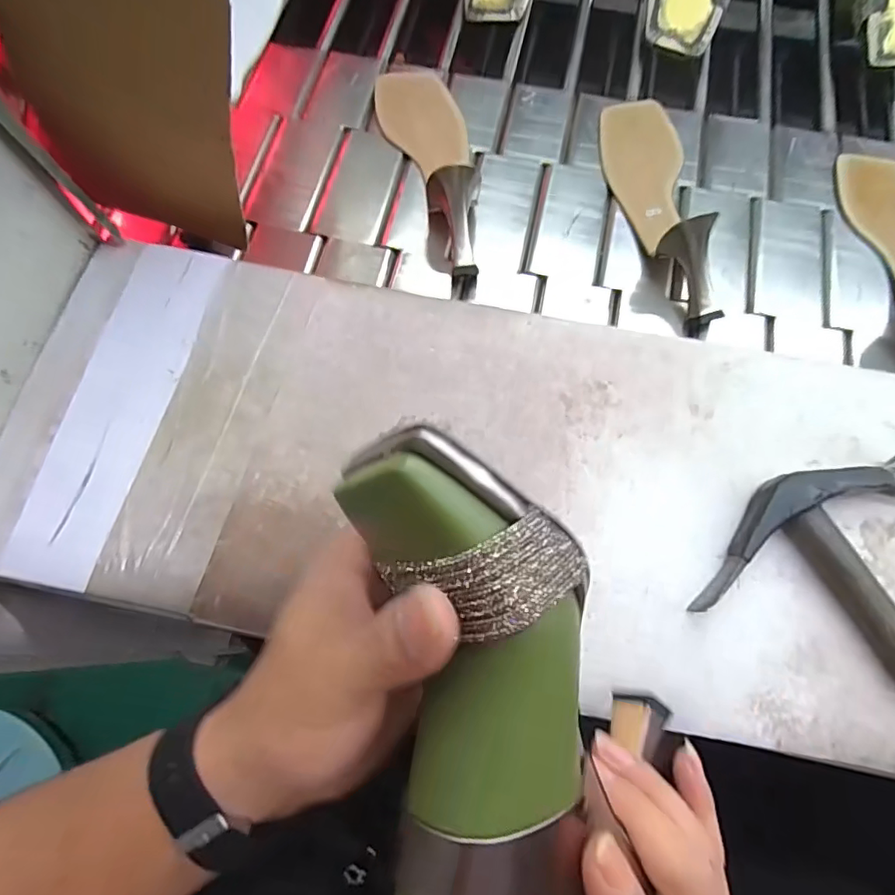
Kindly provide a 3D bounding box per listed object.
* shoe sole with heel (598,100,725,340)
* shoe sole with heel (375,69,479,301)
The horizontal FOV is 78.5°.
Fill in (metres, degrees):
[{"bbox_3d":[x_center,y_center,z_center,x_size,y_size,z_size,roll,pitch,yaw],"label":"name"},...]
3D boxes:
[{"bbox_3d":[0.188,-0.220,0.465,0.071,0.057,0.246,-7,70,-4],"label":"shoe sole with heel"},{"bbox_3d":[-0.014,-0.254,0.475,0.075,0.057,0.248,-8,70,-4],"label":"shoe sole with heel"}]

